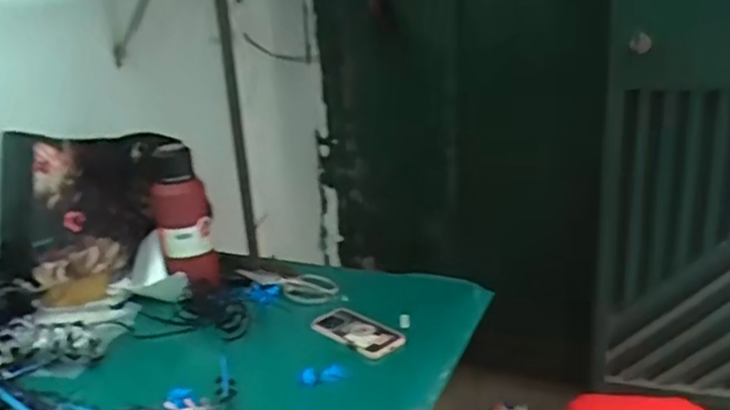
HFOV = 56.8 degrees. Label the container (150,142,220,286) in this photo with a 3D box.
[{"bbox_3d":[-0.345,0.029,1.290,0.100,0.273,0.083,-9,21,-14],"label":"container"}]

